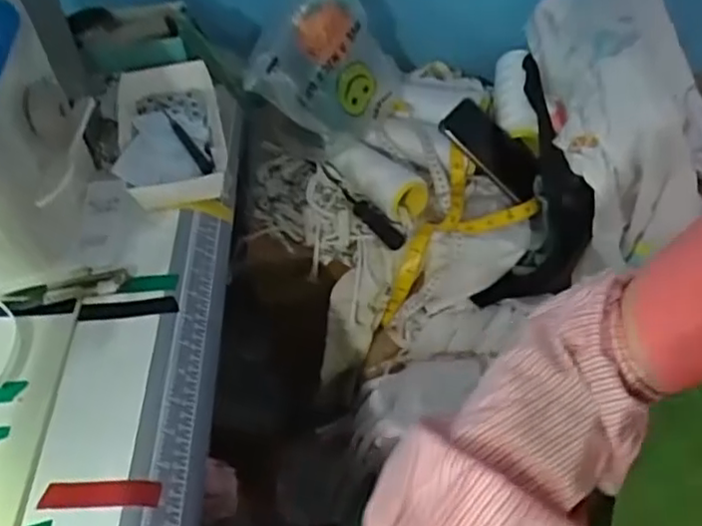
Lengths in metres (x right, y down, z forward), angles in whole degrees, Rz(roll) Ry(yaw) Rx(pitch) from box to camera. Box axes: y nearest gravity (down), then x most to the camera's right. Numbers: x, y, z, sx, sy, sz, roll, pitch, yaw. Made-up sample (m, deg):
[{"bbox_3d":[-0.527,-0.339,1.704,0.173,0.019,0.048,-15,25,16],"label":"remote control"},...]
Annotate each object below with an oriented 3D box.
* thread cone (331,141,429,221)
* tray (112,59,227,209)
[{"bbox_3d":[0.037,-0.104,0.831,0.059,0.054,0.141,-36,55,-24],"label":"thread cone"},{"bbox_3d":[-0.177,-0.128,0.654,0.104,0.038,0.200,-12,49,-6],"label":"tray"}]

